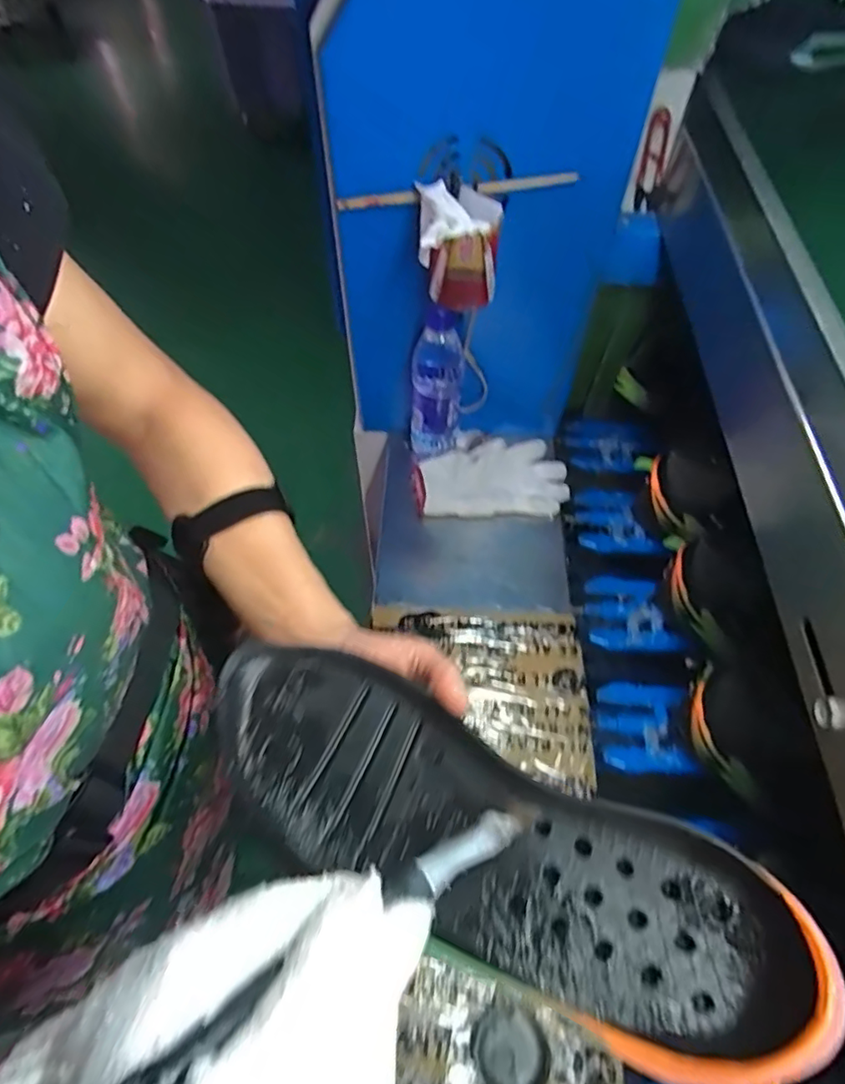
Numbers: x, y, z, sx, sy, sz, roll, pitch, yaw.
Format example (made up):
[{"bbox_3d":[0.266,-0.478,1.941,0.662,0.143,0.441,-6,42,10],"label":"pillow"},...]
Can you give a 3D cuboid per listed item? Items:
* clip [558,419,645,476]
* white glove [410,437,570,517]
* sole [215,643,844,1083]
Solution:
[{"bbox_3d":[0.266,-0.144,0.886,0.114,0.031,0.094,20,60,10],"label":"clip"},{"bbox_3d":[0.092,-0.089,0.793,0.201,0.031,0.112,-1,59,-2],"label":"white glove"},{"bbox_3d":[0.016,0.121,0.254,0.258,0.039,0.082,20,60,24],"label":"sole"}]

